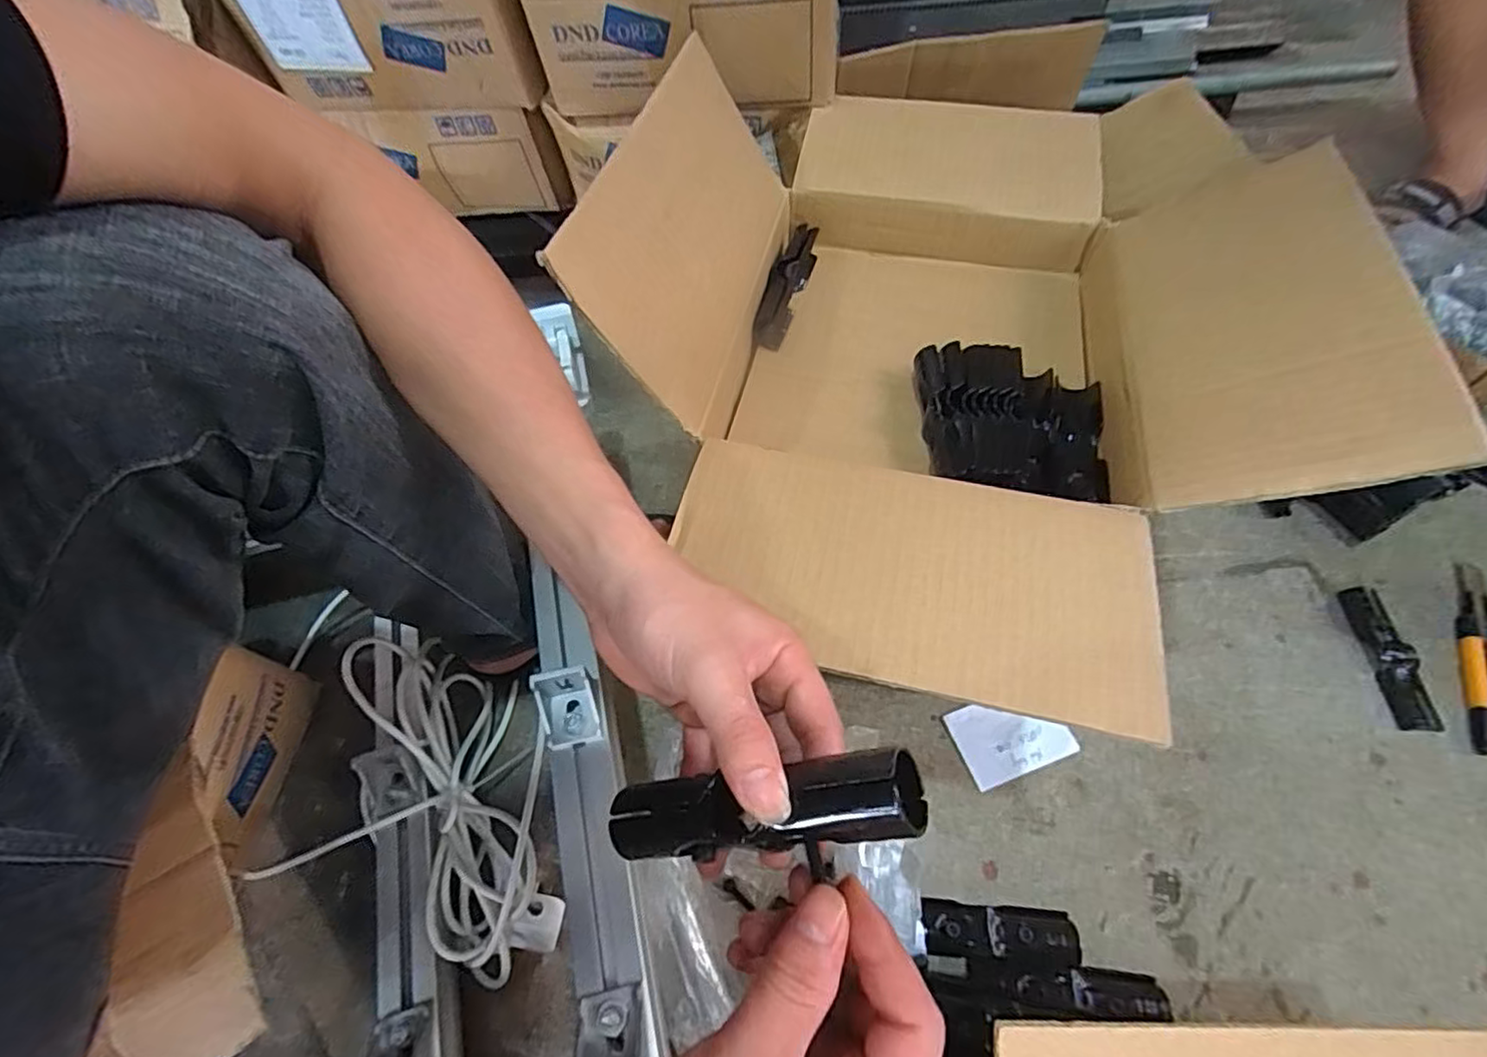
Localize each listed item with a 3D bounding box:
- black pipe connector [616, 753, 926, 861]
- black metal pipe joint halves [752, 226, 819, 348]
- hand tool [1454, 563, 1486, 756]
[{"bbox_3d":[0.008,0.111,0.257,0.133,0.031,0.030,-19,54,29],"label":"black pipe connector"},{"bbox_3d":[0.037,-0.211,0.566,0.025,0.037,0.138,12,60,11],"label":"black metal pipe joint halves"},{"bbox_3d":[0.651,0.112,0.574,0.037,0.017,0.178,16,61,12],"label":"hand tool"}]

